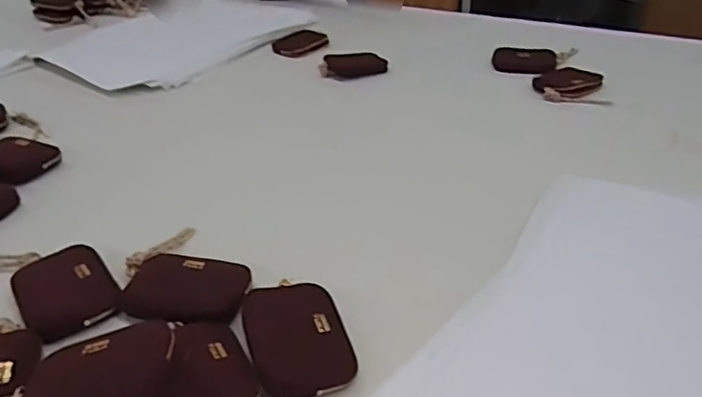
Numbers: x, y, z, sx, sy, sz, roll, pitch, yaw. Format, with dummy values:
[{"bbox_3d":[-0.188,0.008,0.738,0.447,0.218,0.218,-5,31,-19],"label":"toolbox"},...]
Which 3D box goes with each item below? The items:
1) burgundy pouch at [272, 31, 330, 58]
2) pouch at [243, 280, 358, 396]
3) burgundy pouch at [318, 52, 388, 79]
[{"bbox_3d":[-0.105,-0.317,1.180,0.090,0.019,0.124,16,37,25],"label":"burgundy pouch"},{"bbox_3d":[-0.047,0.114,0.493,0.081,0.029,0.116,-12,35,-16],"label":"pouch"},{"bbox_3d":[0.003,-0.244,1.053,0.124,0.032,0.047,-11,34,-15],"label":"burgundy pouch"}]

